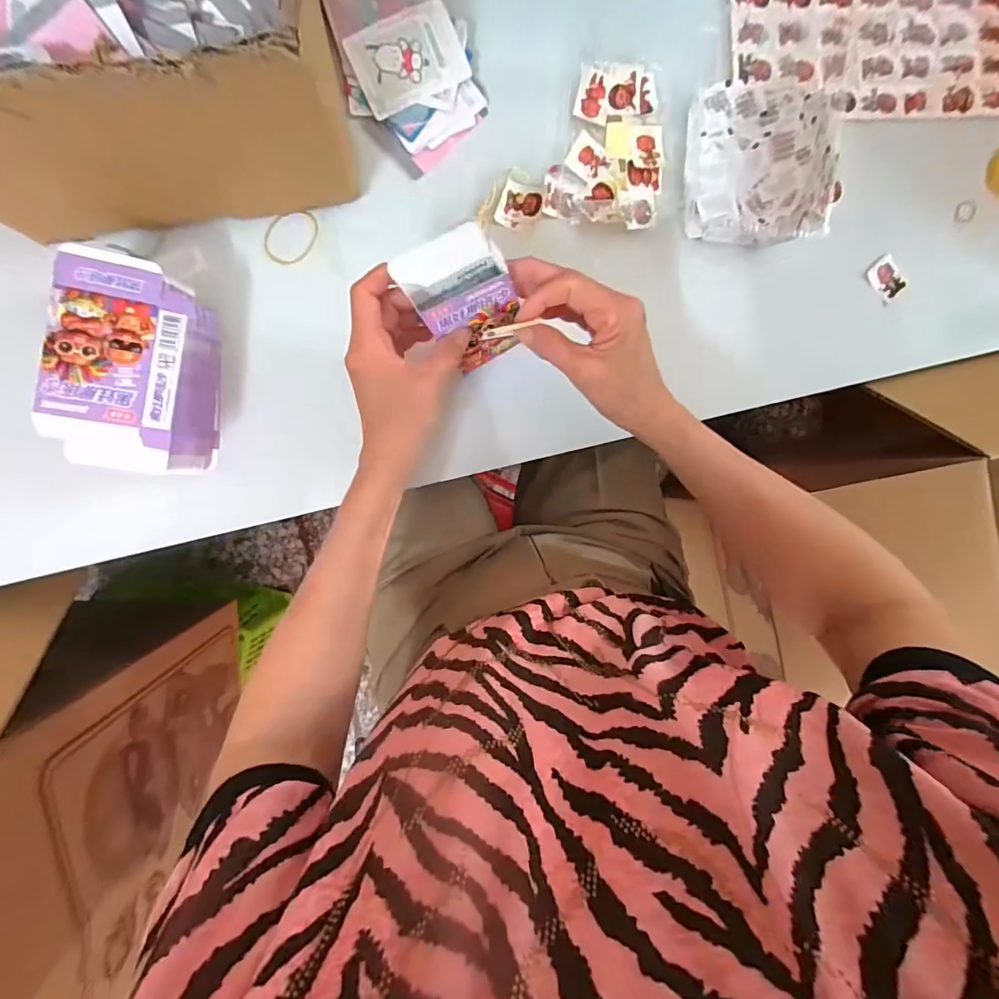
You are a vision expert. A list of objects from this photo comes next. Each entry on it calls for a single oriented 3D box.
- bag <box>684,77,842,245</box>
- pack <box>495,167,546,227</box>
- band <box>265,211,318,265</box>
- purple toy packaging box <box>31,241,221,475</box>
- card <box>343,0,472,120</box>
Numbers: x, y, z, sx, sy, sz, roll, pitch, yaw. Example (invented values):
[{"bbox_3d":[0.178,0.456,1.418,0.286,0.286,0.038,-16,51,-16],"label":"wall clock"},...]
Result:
[{"bbox_3d":[0.219,-0.296,0.415,0.105,0.054,0.137,1,93,-7],"label":"bag"},{"bbox_3d":[0.020,-0.259,0.420,0.036,0.005,0.047,20,94,-2],"label":"pack"},{"bbox_3d":[-0.174,-0.221,0.407,0.034,0.004,0.049,35,88,-14],"label":"band"},{"bbox_3d":[-0.274,-0.100,0.372,0.088,0.072,0.152,5,92,-7],"label":"purple toy packaging box"},{"bbox_3d":[-0.074,-0.361,0.396,0.088,0.004,0.061,-27,103,0],"label":"card"}]

